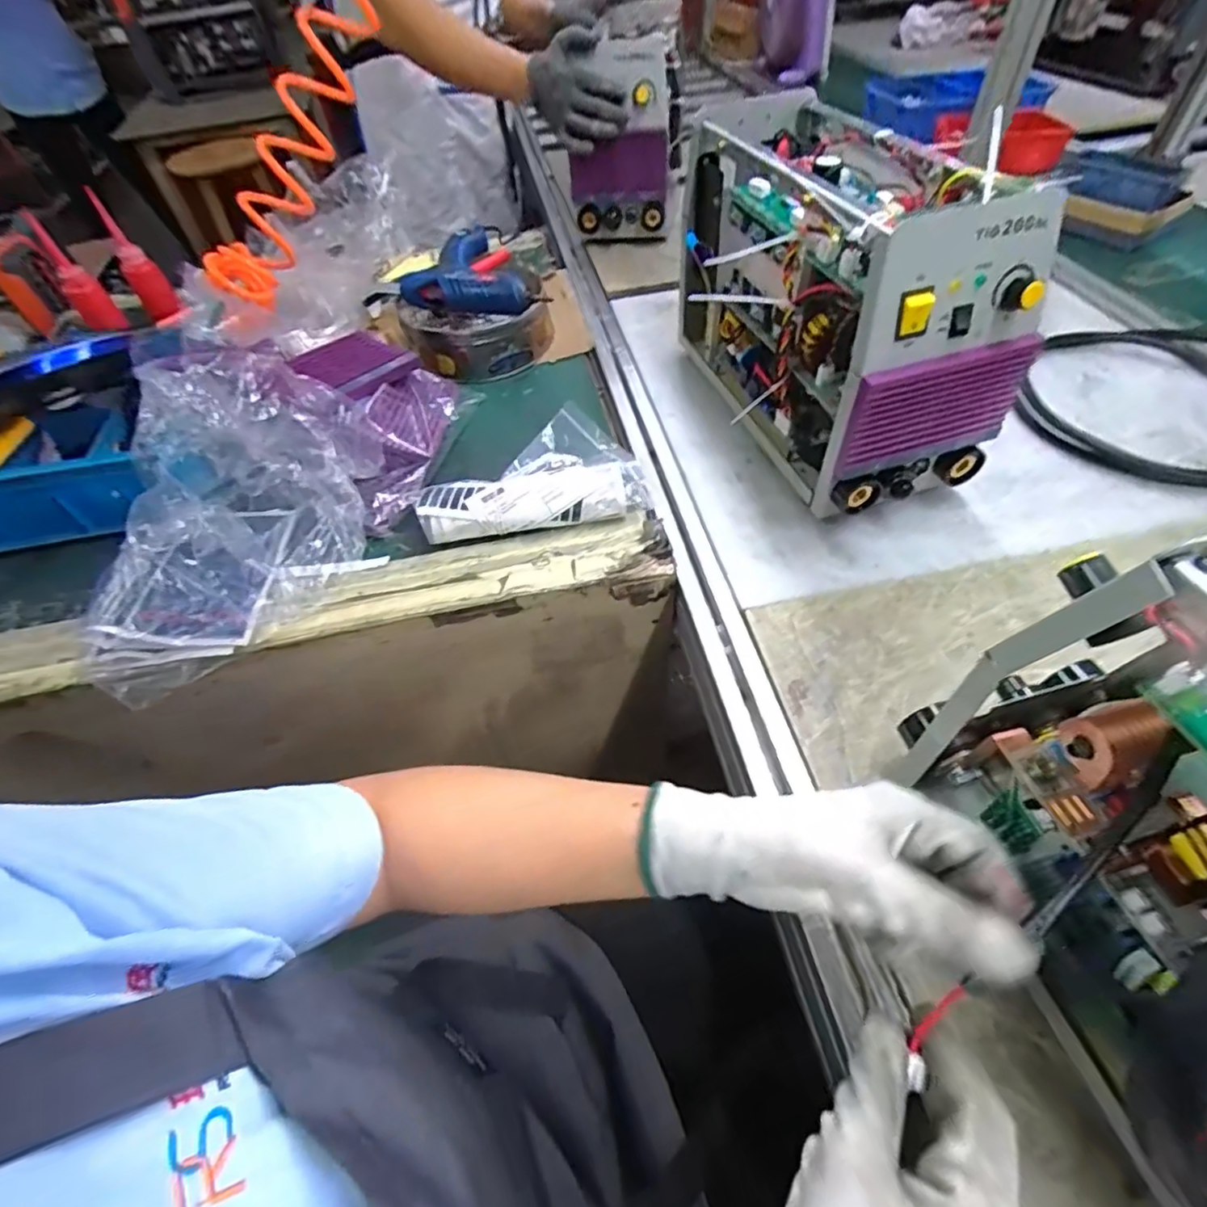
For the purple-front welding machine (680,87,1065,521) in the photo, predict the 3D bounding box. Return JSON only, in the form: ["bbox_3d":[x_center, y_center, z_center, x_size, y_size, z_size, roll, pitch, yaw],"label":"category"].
[{"bbox_3d":[0.204,-0.290,0.563,0.151,0.231,0.385,-15,52,-6],"label":"purple-front welding machine"}]

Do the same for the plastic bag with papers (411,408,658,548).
[{"bbox_3d":[-0.067,-0.113,0.551,0.207,0.043,0.106,-12,52,-4],"label":"plastic bag with papers"}]

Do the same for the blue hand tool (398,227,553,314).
[{"bbox_3d":[-0.135,-0.398,0.703,0.184,0.040,0.144,18,56,19],"label":"blue hand tool"}]

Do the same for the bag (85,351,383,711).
[{"bbox_3d":[-0.314,-0.074,0.477,0.185,0.122,0.228,-3,52,4],"label":"bag"}]

